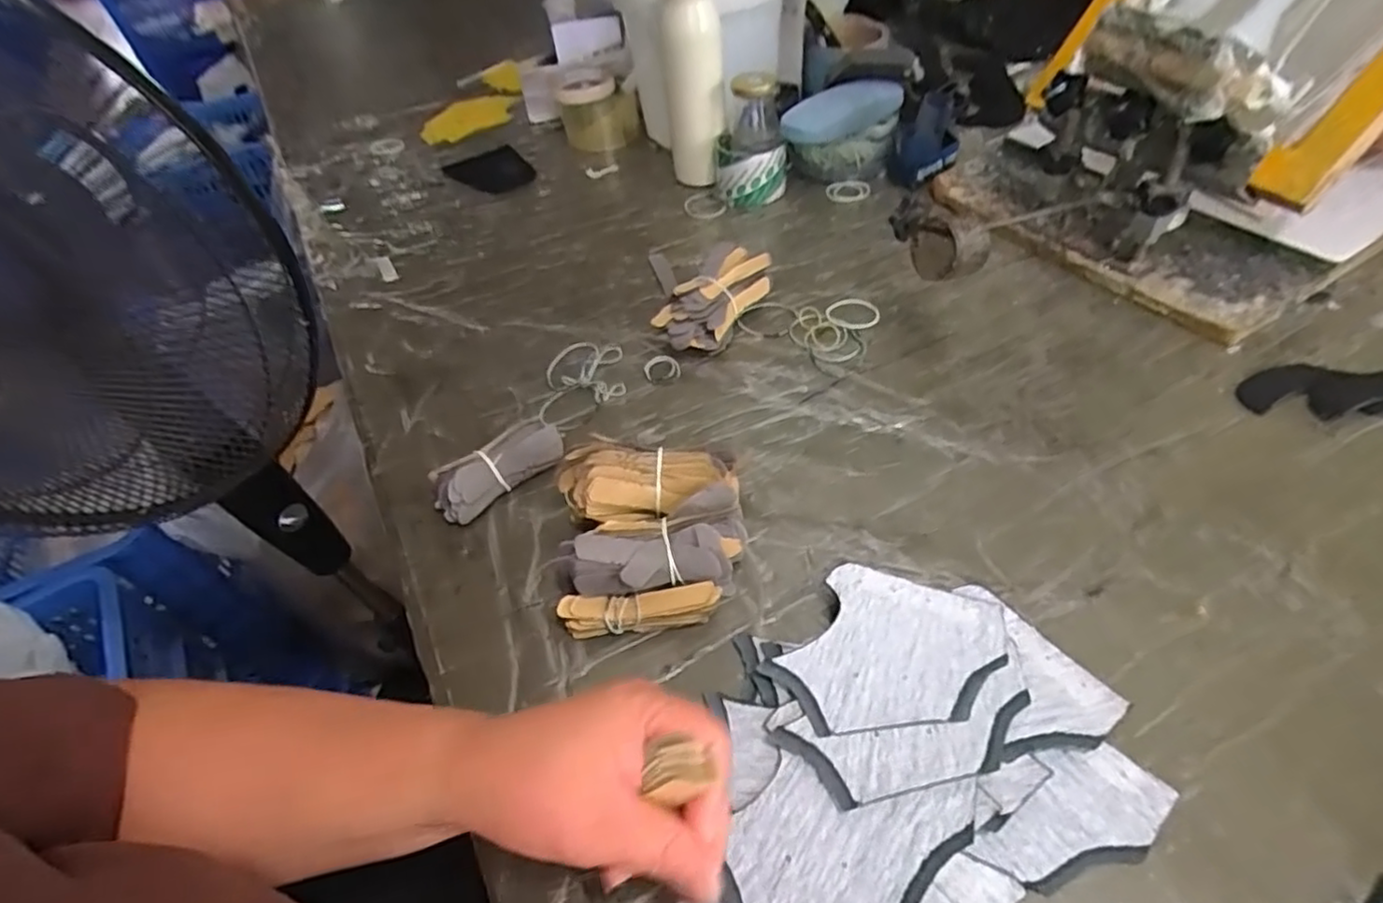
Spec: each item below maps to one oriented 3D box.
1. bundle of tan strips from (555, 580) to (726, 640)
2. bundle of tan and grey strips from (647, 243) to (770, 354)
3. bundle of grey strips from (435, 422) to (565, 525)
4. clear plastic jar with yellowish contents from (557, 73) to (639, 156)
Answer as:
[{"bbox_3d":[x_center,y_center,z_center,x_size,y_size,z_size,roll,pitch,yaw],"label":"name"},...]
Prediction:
[{"bbox_3d":[-0.032,0.099,0.420,0.098,0.019,0.021,-6,45,1],"label":"bundle of tan strips"},{"bbox_3d":[0.022,-0.137,0.618,0.063,0.054,0.128,21,53,26],"label":"bundle of tan and grey strips"},{"bbox_3d":[-0.144,0.014,0.507,0.100,0.037,0.028,-35,53,-21],"label":"bundle of grey strips"},{"bbox_3d":[-0.126,-0.460,0.921,0.103,0.078,0.096,-10,45,-4],"label":"clear plastic jar with yellowish contents"}]

